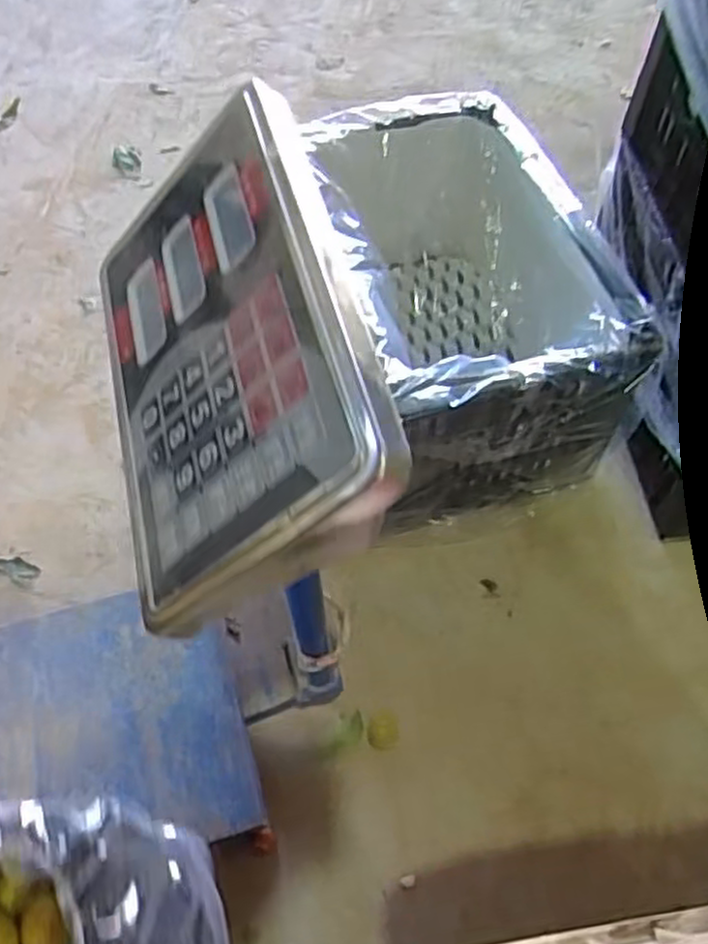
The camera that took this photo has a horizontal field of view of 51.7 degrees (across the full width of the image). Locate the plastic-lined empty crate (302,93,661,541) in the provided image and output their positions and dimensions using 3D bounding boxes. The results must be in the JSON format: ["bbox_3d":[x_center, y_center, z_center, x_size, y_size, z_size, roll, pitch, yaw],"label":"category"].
[{"bbox_3d":[0.148,-0.220,1.004,0.288,0.293,0.499,-11,60,-4],"label":"plastic-lined empty crate"}]

